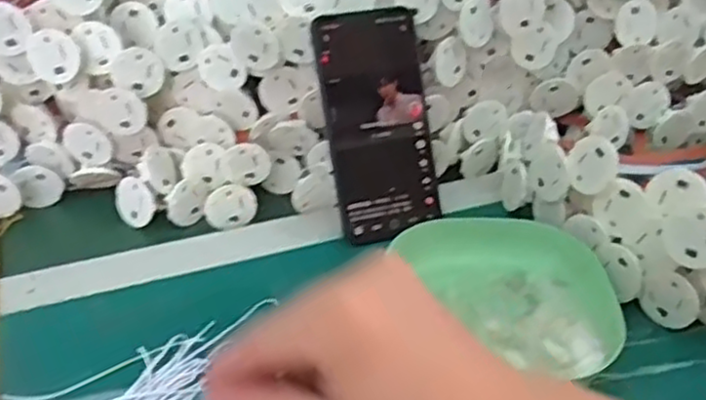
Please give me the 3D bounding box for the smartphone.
[{"bbox_3d":[0.021,-0.056,0.523,0.080,0.163,0.015,-12,10,-10],"label":"smartphone"}]

